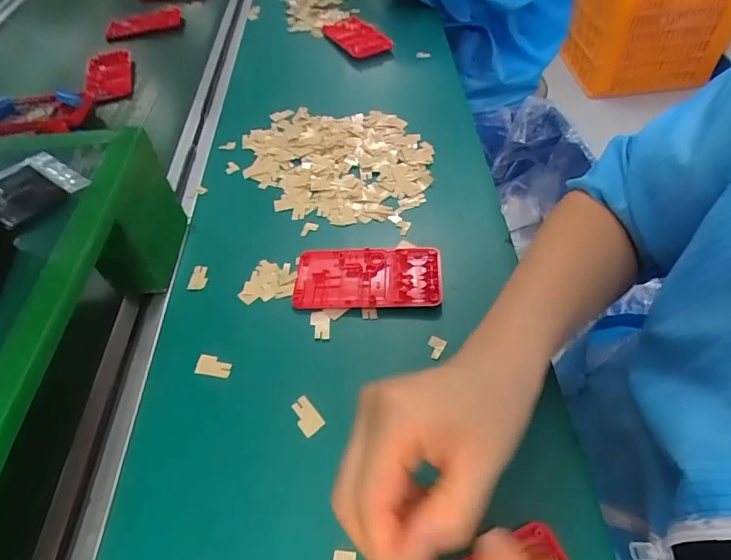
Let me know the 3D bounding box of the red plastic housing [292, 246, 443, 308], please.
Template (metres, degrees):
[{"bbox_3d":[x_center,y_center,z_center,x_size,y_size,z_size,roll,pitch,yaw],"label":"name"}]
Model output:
[{"bbox_3d":[0.002,-0.003,0.404,0.122,0.019,0.059,0,50,6],"label":"red plastic housing"}]

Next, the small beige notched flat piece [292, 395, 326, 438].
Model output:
[{"bbox_3d":[-0.042,0.096,0.336,0.017,0.004,0.027,-42,60,-5],"label":"small beige notched flat piece"}]

